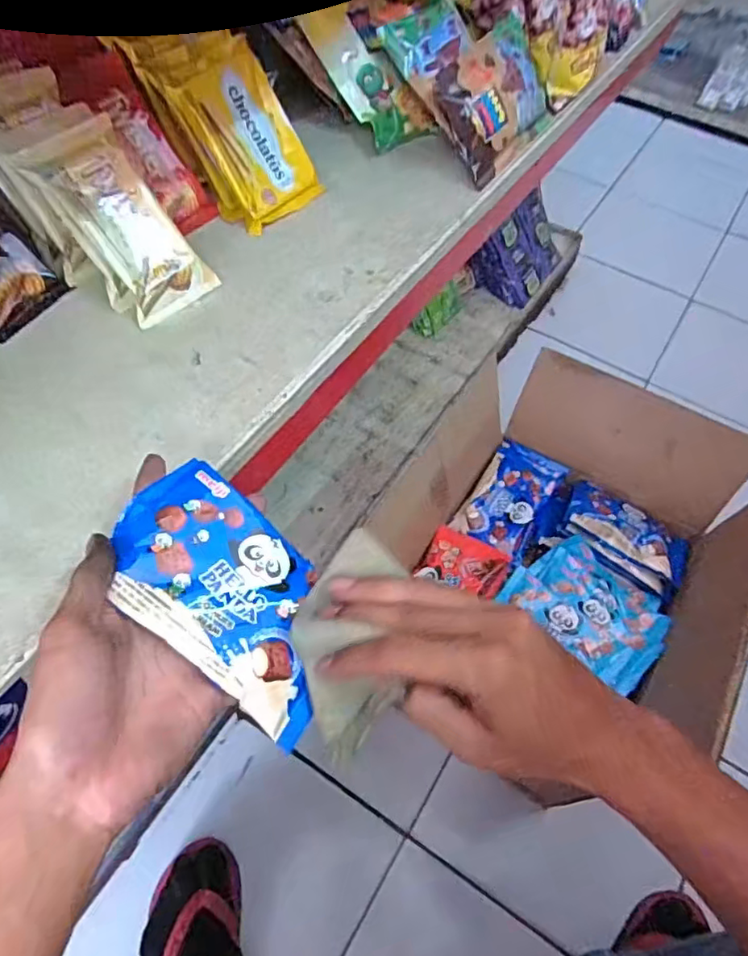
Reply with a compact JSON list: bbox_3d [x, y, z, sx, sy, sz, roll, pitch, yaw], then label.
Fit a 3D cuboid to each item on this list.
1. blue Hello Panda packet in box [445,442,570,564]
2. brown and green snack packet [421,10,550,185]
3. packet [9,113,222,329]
[{"bbox_3d":[0.173,0.020,0.754,0.087,0.022,0.158,30,59,15],"label":"blue Hello Panda packet in box"},{"bbox_3d":[0.122,-0.394,0.618,0.170,0.055,0.122,-48,114,-26],"label":"brown and green snack packet"},{"bbox_3d":[-0.191,-0.195,0.462,0.021,0.140,0.068,-1,41,50],"label":"packet"}]

